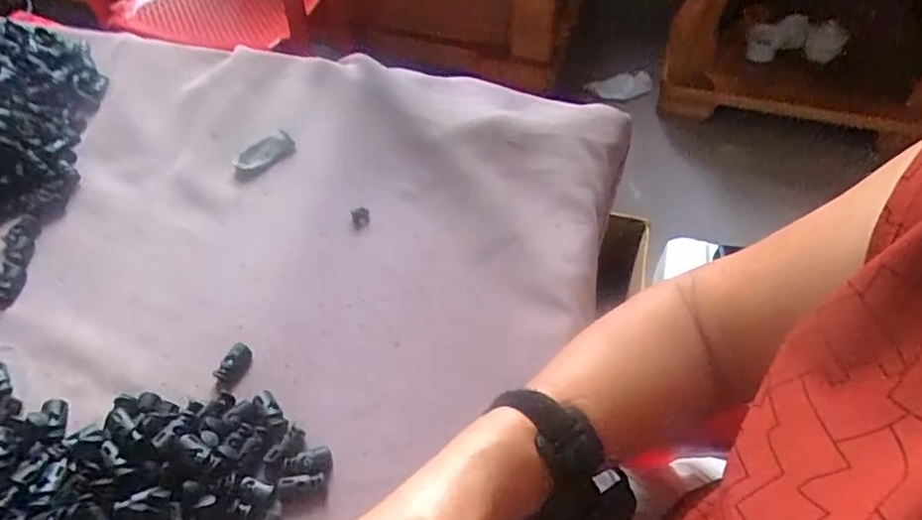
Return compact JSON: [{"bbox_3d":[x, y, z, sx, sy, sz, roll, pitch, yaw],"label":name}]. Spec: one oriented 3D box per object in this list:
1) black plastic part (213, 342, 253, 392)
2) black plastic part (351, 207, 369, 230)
[{"bbox_3d":[-0.153,0.072,0.384,0.018,0.008,0.034,12,53,12],"label":"black plastic part"},{"bbox_3d":[-0.083,-0.035,0.476,0.014,0.006,0.020,-11,54,-7],"label":"black plastic part"}]

